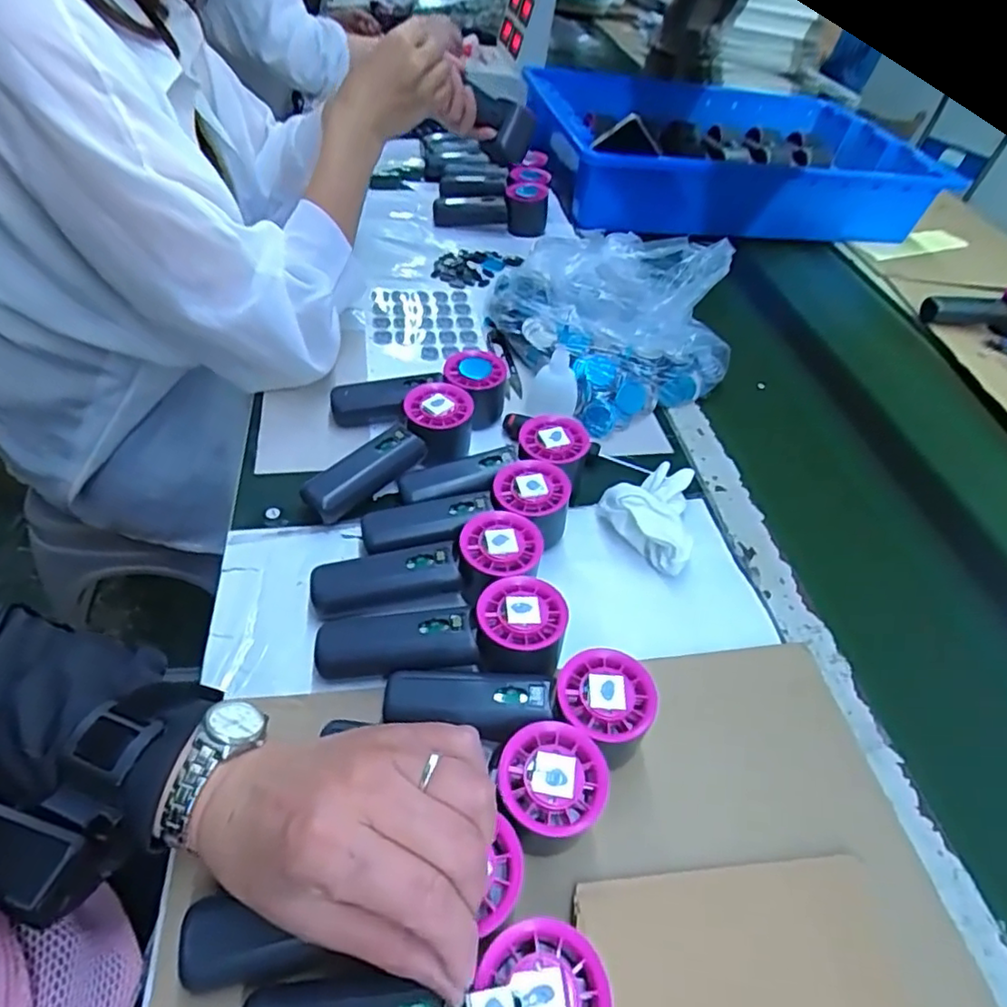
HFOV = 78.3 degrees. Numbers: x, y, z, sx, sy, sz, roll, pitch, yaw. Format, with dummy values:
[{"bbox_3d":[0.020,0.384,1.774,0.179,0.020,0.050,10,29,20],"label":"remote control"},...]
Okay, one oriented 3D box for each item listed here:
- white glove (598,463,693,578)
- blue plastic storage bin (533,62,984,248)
[{"bbox_3d":[0.133,0.001,0.506,0.083,0.048,0.100,35,52,23],"label":"white glove"},{"bbox_3d":[0.347,-0.602,1.050,0.591,0.123,0.434,0,48,-11],"label":"blue plastic storage bin"}]

